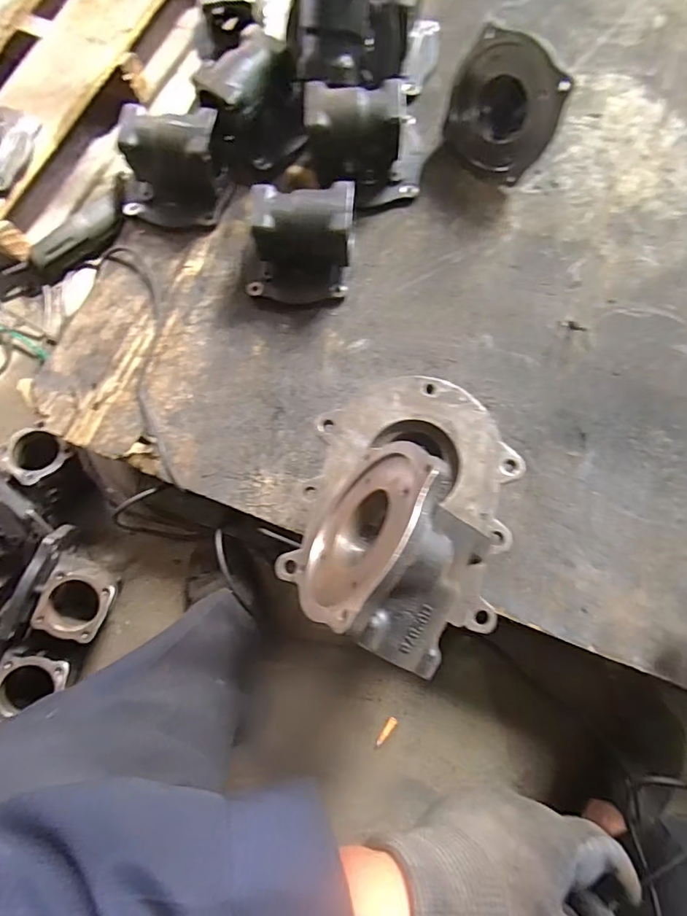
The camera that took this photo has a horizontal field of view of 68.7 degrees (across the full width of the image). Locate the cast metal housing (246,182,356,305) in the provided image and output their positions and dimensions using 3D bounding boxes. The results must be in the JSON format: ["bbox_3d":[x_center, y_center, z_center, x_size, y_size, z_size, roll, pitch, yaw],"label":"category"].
[{"bbox_3d":[-0.061,-0.278,0.661,0.153,0.114,0.113,4,76,4],"label":"cast metal housing"}]

